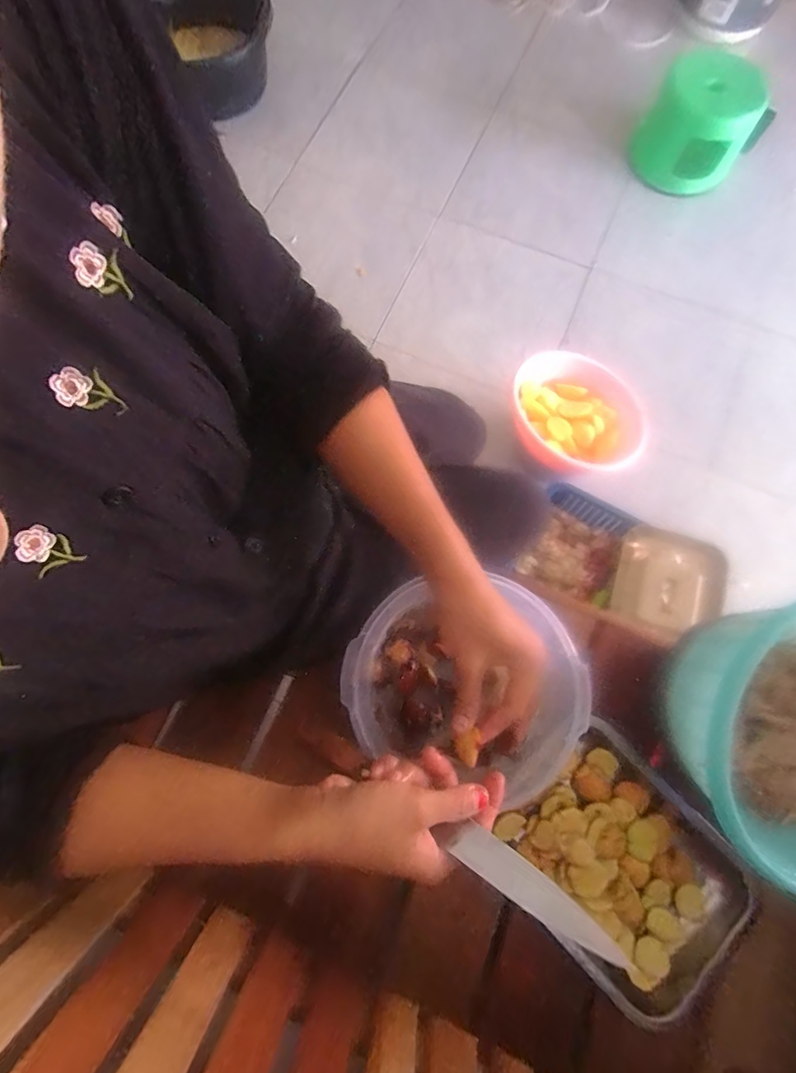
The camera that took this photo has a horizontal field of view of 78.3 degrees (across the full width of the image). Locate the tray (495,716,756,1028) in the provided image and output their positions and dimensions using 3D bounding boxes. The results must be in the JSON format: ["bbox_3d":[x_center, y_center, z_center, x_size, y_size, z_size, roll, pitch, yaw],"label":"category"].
[{"bbox_3d":[0.235,0.342,0.493,0.183,0.035,0.225,-41,80,-11],"label":"tray"}]

